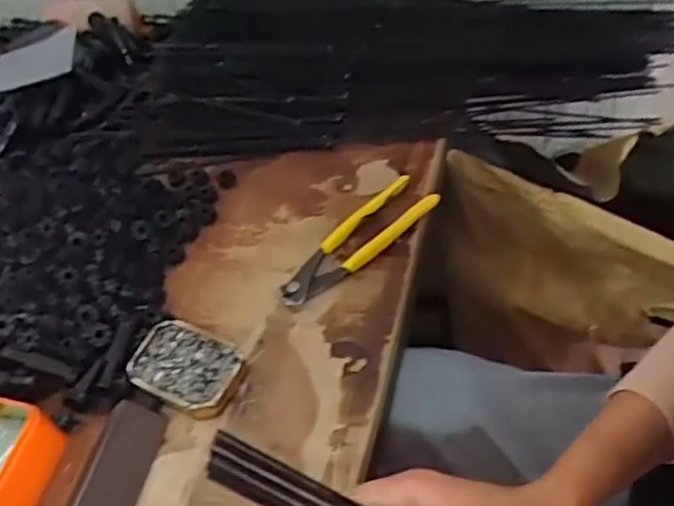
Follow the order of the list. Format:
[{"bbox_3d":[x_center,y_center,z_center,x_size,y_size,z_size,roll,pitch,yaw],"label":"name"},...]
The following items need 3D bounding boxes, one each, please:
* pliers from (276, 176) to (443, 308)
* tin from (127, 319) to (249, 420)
[{"bbox_3d":[0.017,-0.010,0.543,0.164,0.024,0.040,-38,53,-19],"label":"pliers"},{"bbox_3d":[-0.120,0.091,0.487,0.092,0.020,0.063,19,57,26],"label":"tin"}]

